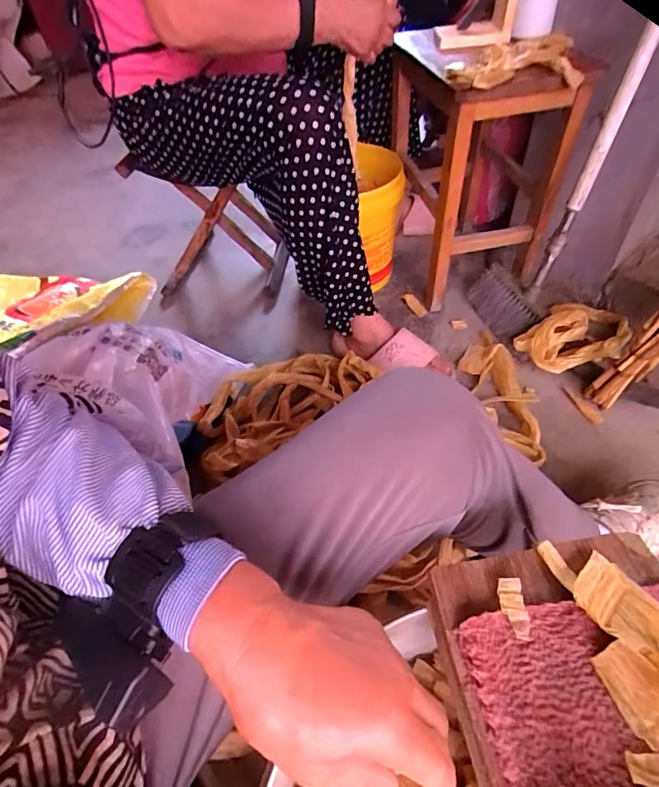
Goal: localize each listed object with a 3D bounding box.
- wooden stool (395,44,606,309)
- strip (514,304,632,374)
[{"bbox_3d":[0.288,-0.477,0.973,0.287,0.419,0.409,-10,49,-3],"label":"wooden stool"},{"bbox_3d":[0.483,-0.114,0.865,0.244,0.074,0.130,-26,51,-16],"label":"strip"}]

